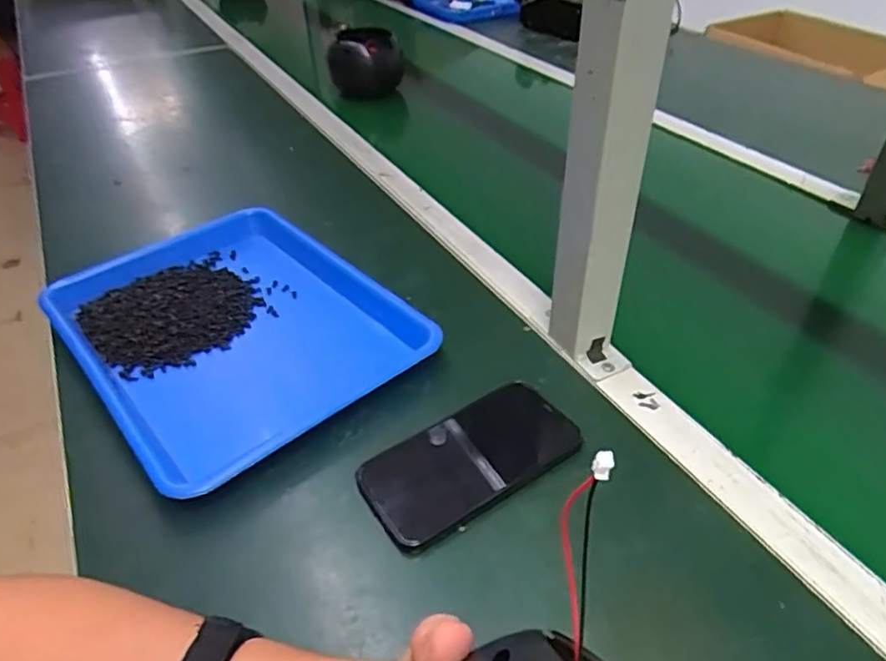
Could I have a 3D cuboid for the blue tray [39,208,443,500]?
[{"bbox_3d":[-0.198,-0.010,0.568,0.243,0.031,0.322,-31,49,-29],"label":"blue tray"}]

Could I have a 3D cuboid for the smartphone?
[{"bbox_3d":[0.020,0.094,0.452,0.156,0.012,0.079,-24,45,-23],"label":"smartphone"}]

